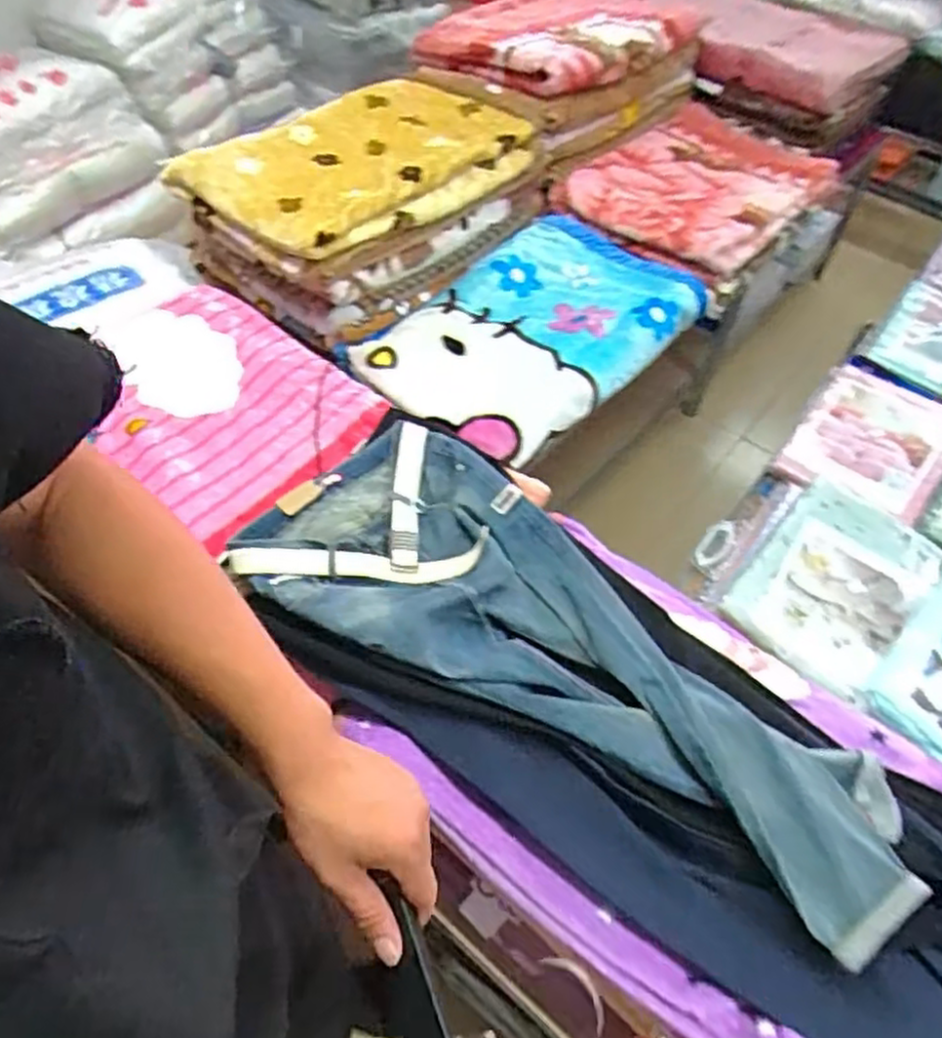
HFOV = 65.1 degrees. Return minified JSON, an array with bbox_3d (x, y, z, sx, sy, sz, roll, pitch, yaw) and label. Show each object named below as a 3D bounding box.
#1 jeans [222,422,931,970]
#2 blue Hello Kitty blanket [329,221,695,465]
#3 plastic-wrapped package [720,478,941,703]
[{"bbox_3d":[0.122,0.156,0.882,0.824,0.100,0.326,32,57,19],"label":"jeans"},{"bbox_3d":[0.127,-0.394,1.544,0.458,0.091,0.694,39,59,23],"label":"blue Hello Kitty blanket"},{"bbox_3d":[0.549,0.096,1.121,0.225,0.030,0.375,38,59,23],"label":"plastic-wrapped package"}]

